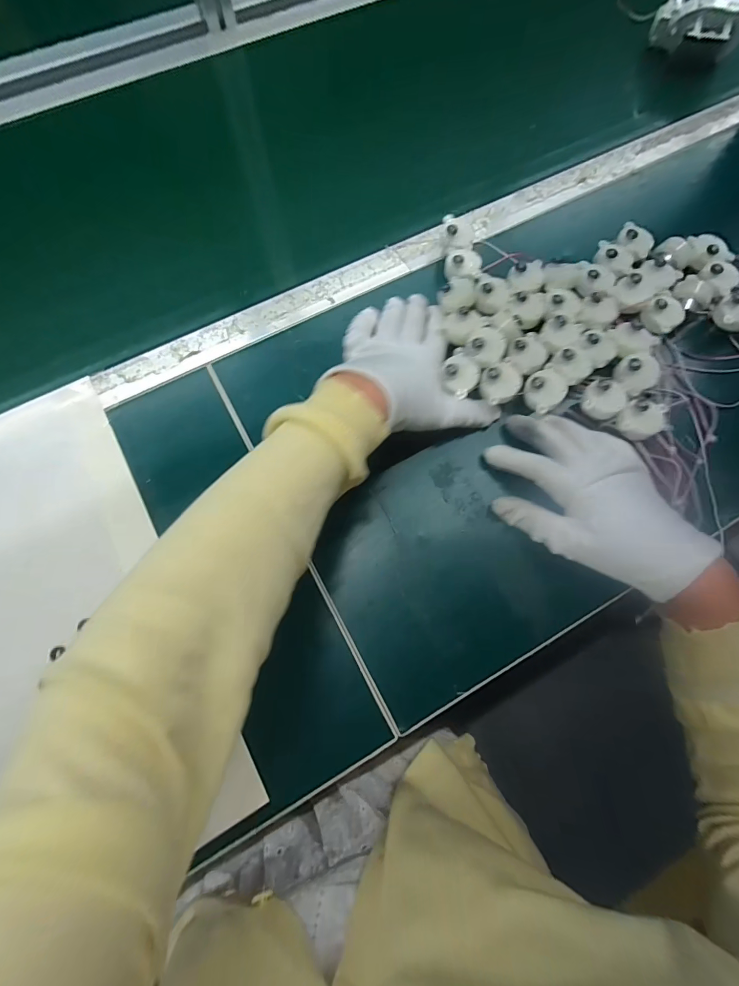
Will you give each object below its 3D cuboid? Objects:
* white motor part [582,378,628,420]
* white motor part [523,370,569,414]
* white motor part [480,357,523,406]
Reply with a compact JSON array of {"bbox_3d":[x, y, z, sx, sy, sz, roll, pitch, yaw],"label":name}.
[{"bbox_3d":[0.193,-0.077,0.324,0.031,0.016,0.030,14,72,4],"label":"white motor part"},{"bbox_3d":[0.146,-0.086,0.328,0.033,0.015,0.031,0,72,0],"label":"white motor part"},{"bbox_3d":[0.111,-0.093,0.331,0.033,0.014,0.031,0,72,0],"label":"white motor part"}]

